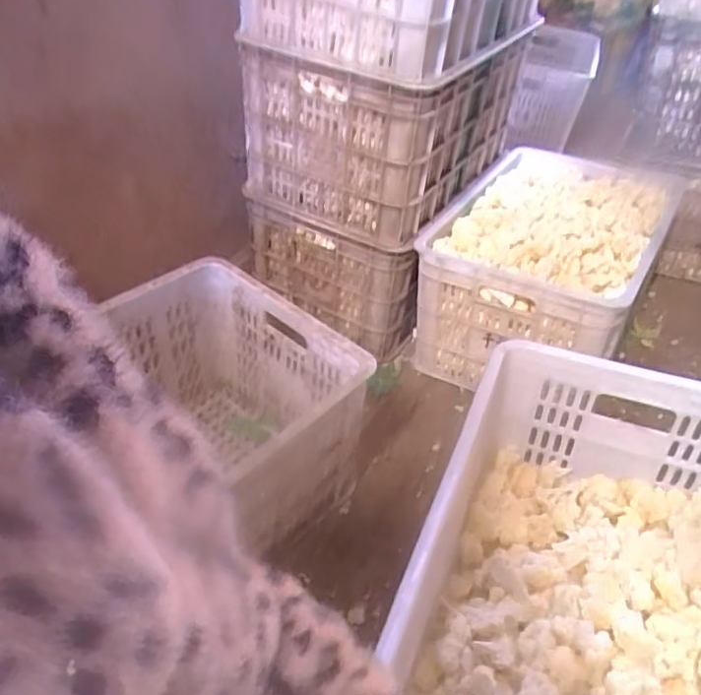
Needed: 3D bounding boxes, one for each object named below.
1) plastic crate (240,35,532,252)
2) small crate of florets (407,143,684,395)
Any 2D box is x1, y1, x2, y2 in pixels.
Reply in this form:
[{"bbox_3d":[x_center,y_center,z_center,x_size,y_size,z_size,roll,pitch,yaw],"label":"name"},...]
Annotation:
[{"bbox_3d":[0.058,-0.410,1.135,0.360,0.263,0.357,24,45,29],"label":"plastic crate"},{"bbox_3d":[0.351,-0.135,1.162,0.360,0.301,0.374,21,44,26],"label":"small crate of florets"}]

